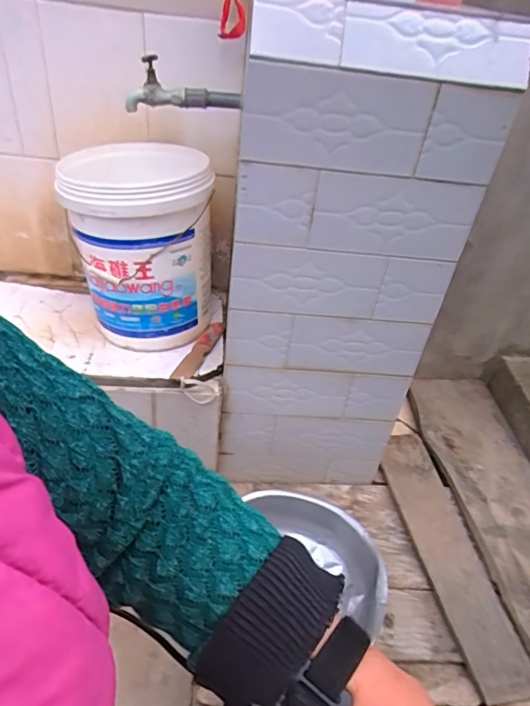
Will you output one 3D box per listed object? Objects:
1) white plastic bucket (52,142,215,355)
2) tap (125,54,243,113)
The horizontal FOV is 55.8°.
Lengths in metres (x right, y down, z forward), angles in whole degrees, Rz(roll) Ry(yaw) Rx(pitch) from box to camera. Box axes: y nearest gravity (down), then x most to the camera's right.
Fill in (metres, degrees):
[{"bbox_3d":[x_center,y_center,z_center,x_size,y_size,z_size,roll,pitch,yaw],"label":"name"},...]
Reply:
[{"bbox_3d":[-0.272,-0.239,1.097,0.300,0.342,0.316,5,37,-4],"label":"white plastic bucket"},{"bbox_3d":[-0.144,-0.475,0.903,0.213,0.078,0.051,3,37,-6],"label":"tap"}]

